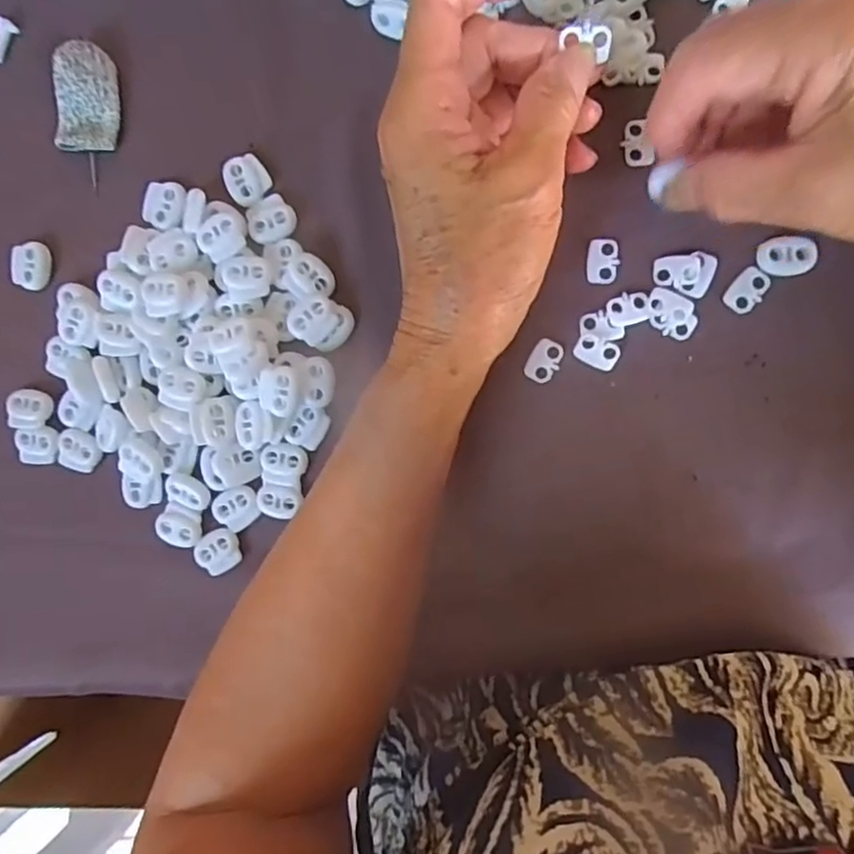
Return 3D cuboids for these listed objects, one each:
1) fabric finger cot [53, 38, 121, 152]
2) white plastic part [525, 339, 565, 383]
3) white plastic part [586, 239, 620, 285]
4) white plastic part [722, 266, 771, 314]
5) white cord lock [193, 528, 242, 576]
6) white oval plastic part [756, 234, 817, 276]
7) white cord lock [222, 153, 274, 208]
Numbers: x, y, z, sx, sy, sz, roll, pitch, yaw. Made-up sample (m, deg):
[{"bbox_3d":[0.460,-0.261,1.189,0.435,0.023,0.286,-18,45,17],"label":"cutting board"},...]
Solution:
[{"bbox_3d":[-0.157,-0.151,0.296,0.030,0.011,0.045,6,96,7],"label":"fabric finger cot"},{"bbox_3d":[0.051,-0.029,0.282,0.013,0.004,0.019,33,98,4],"label":"white plastic part"},{"bbox_3d":[0.075,-0.071,0.275,0.013,0.004,0.019,2,95,7],"label":"white plastic part"},{"bbox_3d":[0.133,-0.057,0.268,0.013,0.004,0.019,38,98,3],"label":"white plastic part"},{"bbox_3d":[-0.099,0.059,0.305,0.020,0.004,0.020,-22,92,9],"label":"white cord lock"},{"bbox_3d":[0.147,-0.069,0.265,0.022,0.004,0.015,9,96,7],"label":"white oval plastic part"},{"bbox_3d":[-0.082,-0.112,0.293,0.020,0.005,0.022,-38,89,9],"label":"white cord lock"}]

